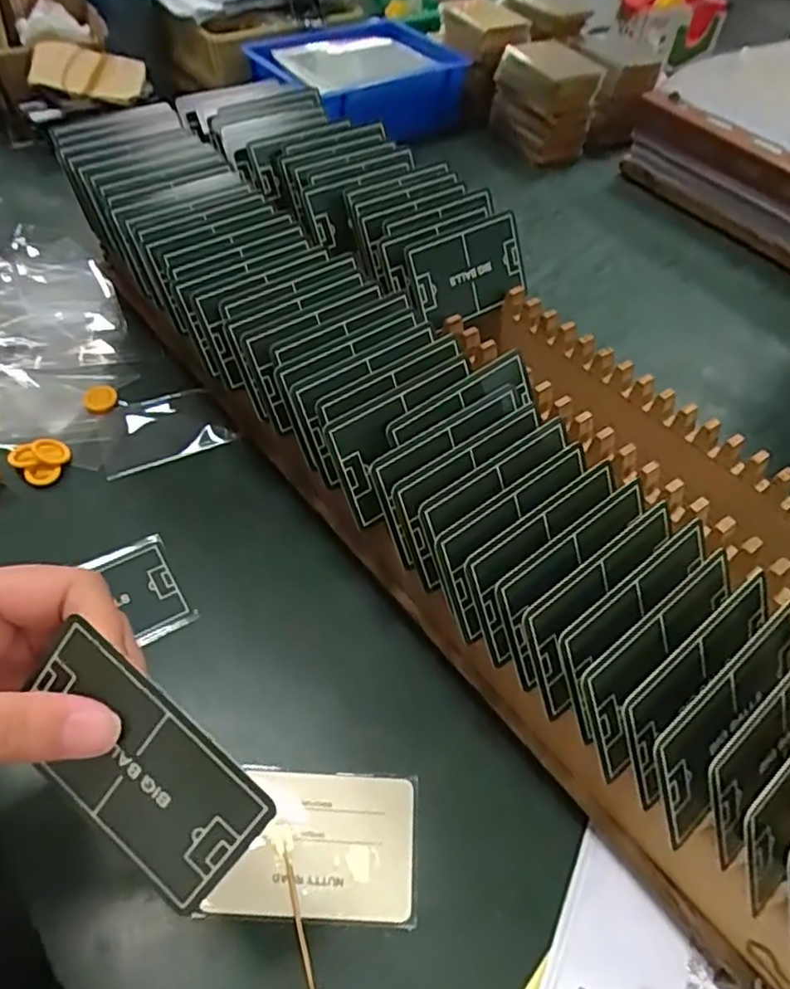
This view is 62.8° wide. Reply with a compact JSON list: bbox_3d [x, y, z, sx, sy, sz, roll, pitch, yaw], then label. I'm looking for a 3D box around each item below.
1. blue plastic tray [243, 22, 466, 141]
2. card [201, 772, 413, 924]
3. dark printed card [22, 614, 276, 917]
[{"bbox_3d":[-0.032,-0.447,0.703,0.215,0.061,0.166,-35,60,-26],"label":"blue plastic tray"},{"bbox_3d":[-0.032,0.147,0.273,0.078,0.004,0.053,4,53,-2],"label":"card"},{"bbox_3d":[-0.078,0.082,0.196,0.081,0.053,0.008,38,16,9],"label":"dark printed card"}]

